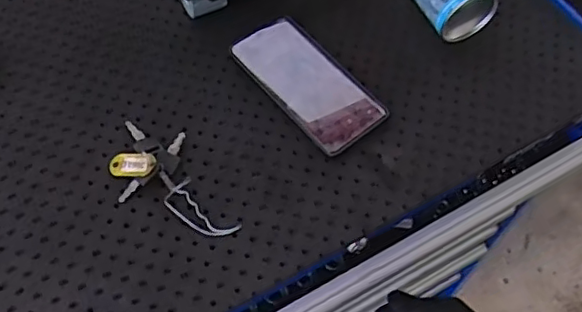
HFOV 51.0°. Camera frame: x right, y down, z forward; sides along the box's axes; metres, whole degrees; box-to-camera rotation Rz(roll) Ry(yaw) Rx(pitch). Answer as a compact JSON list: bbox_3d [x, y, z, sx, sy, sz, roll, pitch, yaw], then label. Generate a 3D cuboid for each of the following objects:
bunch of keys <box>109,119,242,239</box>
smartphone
[{"bbox_3d":[-0.118,0.020,0.558,0.077,0.022,0.146,-25,64,-14],"label":"bunch of keys"},{"bbox_3d":[0.017,-0.076,0.612,0.081,0.011,0.159,-34,68,-21],"label":"smartphone"}]

